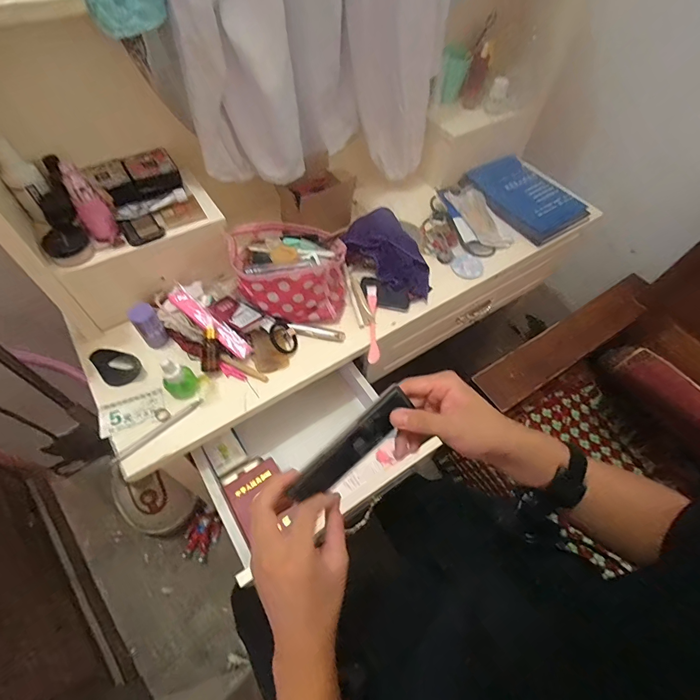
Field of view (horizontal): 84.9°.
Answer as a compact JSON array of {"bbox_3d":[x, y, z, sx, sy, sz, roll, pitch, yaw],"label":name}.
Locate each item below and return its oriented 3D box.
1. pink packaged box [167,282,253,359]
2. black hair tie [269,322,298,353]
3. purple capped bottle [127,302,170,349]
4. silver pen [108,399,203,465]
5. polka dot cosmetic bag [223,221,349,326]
[{"bbox_3d":[-0.221,-0.045,0.606,0.155,0.014,0.029,40,62,4],"label":"pink packaged box"},{"bbox_3d":[-0.110,-0.020,0.629,0.043,0.007,0.056,-34,92,-33],"label":"black hair tie"},{"bbox_3d":[-0.312,-0.036,0.598,0.035,0.075,0.032,2,57,-3],"label":"purple capped bottle"},{"bbox_3d":[-0.274,0.114,0.547,0.012,0.011,0.138,39,63,20],"label":"silver pen"},{"bbox_3d":[-0.099,-0.133,0.654,0.182,0.106,0.161,-2,58,-5],"label":"polka dot cosmetic bag"}]

